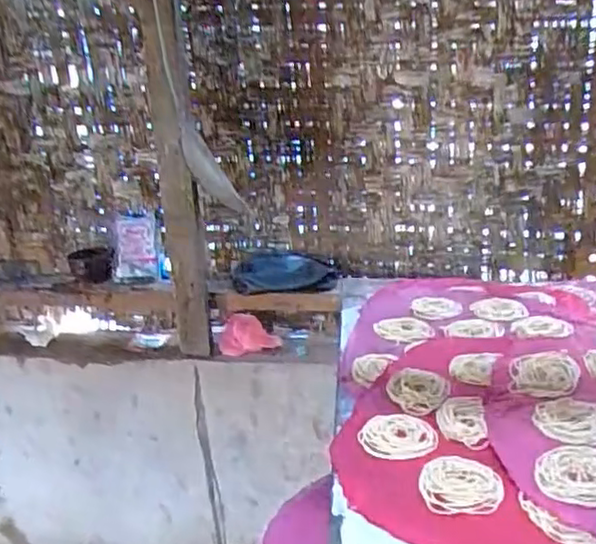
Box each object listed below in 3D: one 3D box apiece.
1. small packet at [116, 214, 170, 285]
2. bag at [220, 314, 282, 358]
[{"bbox_3d":[-0.319,-0.042,1.327,0.106,0.134,0.020,-4,14,6],"label":"small packet"},{"bbox_3d":[-0.097,0.124,1.328,0.124,0.053,0.086,-4,22,-1],"label":"bag"}]

